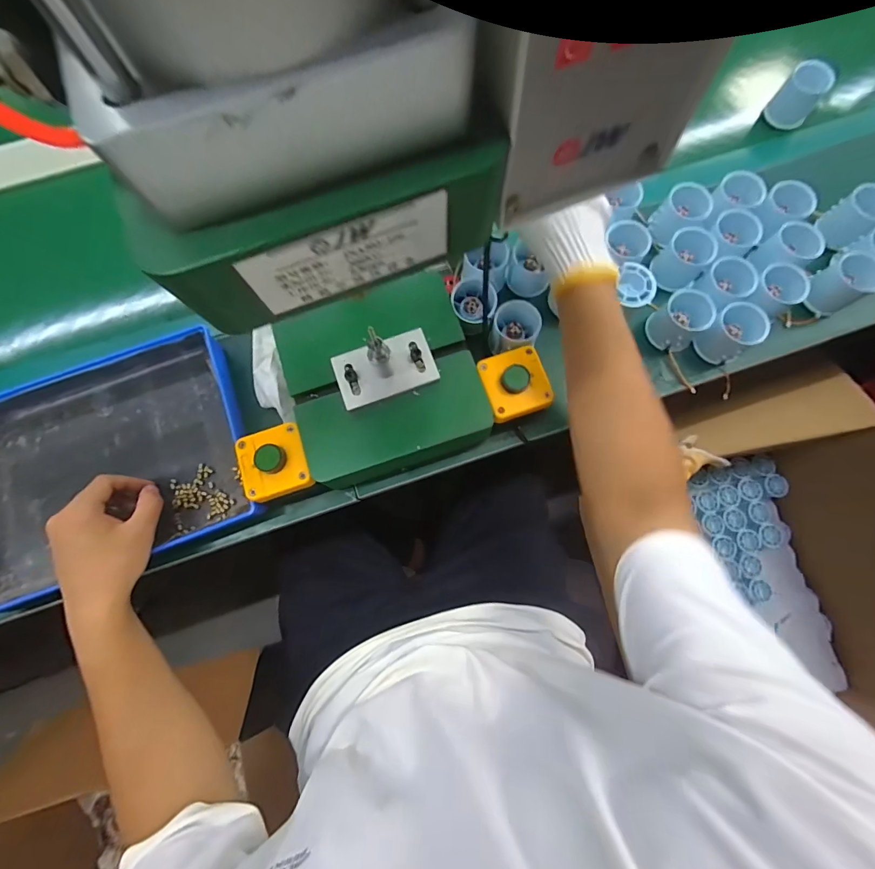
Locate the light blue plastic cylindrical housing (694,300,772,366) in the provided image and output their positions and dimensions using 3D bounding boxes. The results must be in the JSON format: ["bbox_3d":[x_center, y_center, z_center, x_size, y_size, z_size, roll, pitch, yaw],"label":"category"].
[{"bbox_3d":[0.336,-0.115,0.472,0.057,0.050,0.052,-35,78,-7],"label":"light blue plastic cylindrical housing"}]

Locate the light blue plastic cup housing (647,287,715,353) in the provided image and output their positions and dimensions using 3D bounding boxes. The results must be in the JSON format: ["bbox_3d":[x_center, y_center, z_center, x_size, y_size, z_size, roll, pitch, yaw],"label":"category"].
[{"bbox_3d":[0.283,-0.132,0.476,0.058,0.050,0.052,-40,78,-8],"label":"light blue plastic cup housing"}]

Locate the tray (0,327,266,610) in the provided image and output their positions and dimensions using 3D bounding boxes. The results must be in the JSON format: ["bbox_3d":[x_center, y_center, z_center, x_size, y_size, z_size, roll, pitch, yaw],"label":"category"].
[{"bbox_3d":[-0.374,0.030,0.453,0.323,0.043,0.245,-21,76,-4],"label":"tray"}]

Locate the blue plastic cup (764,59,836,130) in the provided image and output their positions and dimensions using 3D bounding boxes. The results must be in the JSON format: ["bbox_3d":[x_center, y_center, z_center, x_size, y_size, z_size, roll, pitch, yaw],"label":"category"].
[{"bbox_3d":[0.495,-0.464,0.561,0.051,0.055,0.047,0,76,1],"label":"blue plastic cup"}]

